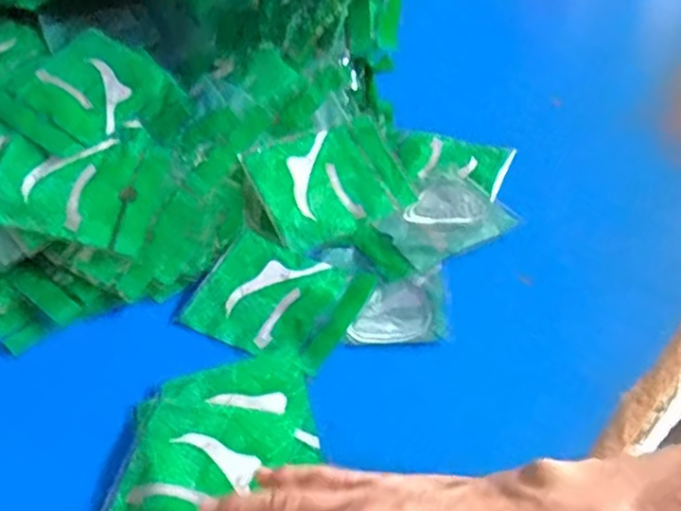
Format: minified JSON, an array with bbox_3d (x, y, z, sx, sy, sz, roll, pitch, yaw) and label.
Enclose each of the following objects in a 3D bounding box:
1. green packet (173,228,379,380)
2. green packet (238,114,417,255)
[{"bbox_3d":[-0.049,0.033,0.557,0.125,0.021,0.101,18,47,23],"label":"green packet"},{"bbox_3d":[-0.007,-0.067,0.631,0.132,0.008,0.111,-24,73,-22],"label":"green packet"}]

